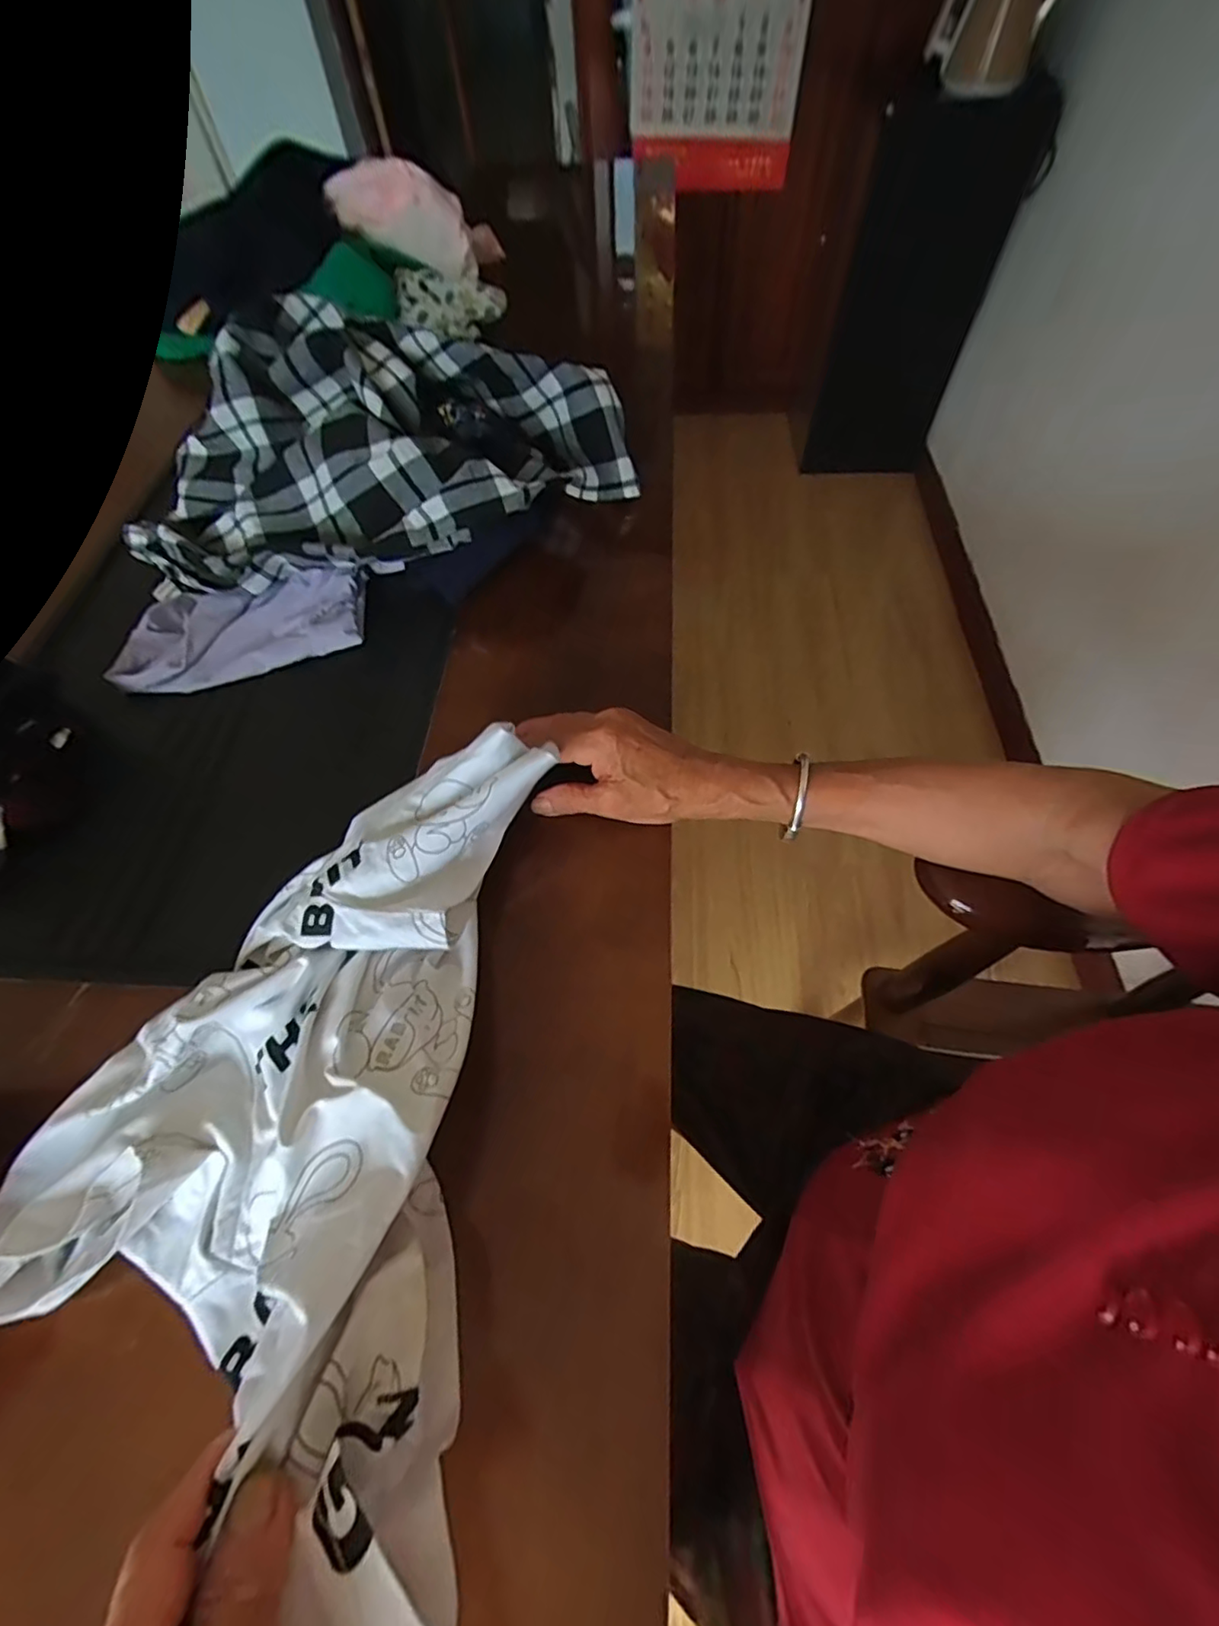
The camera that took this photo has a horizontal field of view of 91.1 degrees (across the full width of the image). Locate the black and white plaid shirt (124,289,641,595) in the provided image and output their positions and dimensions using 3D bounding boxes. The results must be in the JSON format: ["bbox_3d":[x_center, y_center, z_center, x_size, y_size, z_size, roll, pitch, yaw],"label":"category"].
[{"bbox_3d":[-0.193,-0.313,0.520,0.412,0.124,0.222,-4,61,-1],"label":"black and white plaid shirt"}]

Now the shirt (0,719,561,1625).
[{"bbox_3d":[-0.171,0.113,0.295,0.246,0.084,0.339,2,64,4],"label":"shirt"}]

